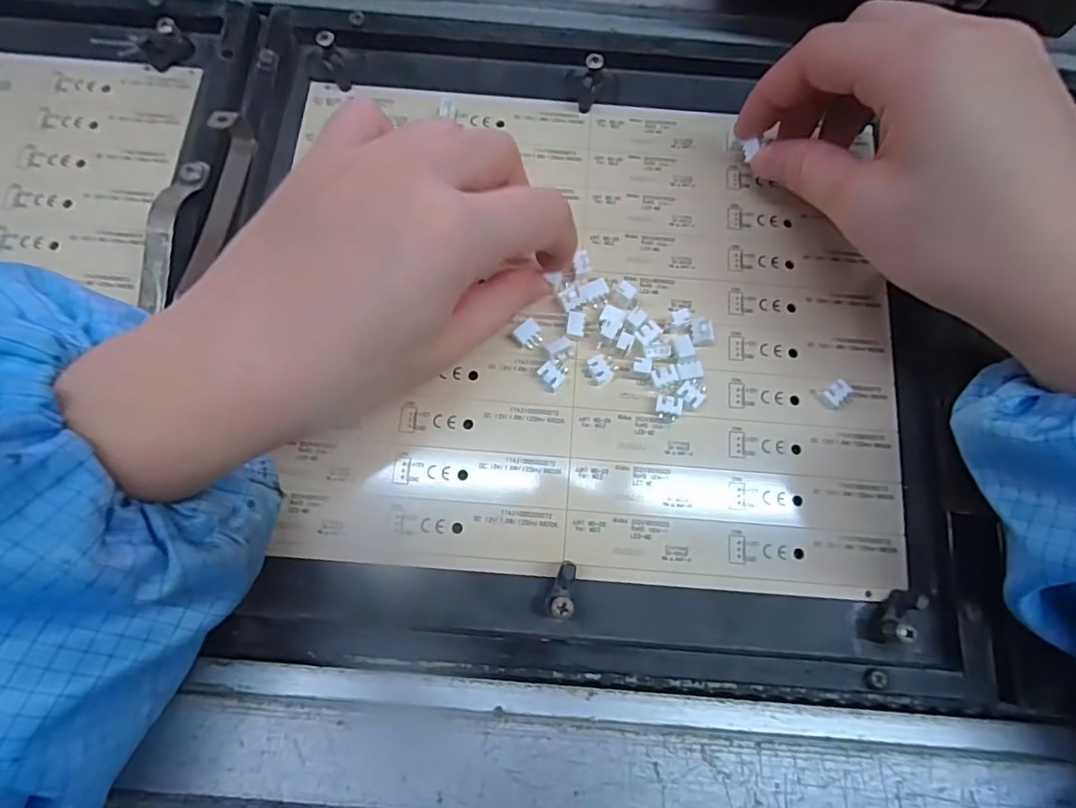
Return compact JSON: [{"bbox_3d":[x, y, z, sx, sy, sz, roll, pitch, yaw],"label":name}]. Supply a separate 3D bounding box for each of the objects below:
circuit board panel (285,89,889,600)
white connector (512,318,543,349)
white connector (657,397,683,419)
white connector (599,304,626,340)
[{"bbox_3d":[0.027,-0.036,0.228,0.233,0.009,0.207,4,77,0],"label":"circuit board panel"},{"bbox_3d":[-0.004,-0.028,0.224,0.009,0.007,0.011,44,80,9],"label":"white connector"},{"bbox_3d":[0.052,0.002,0.220,0.010,0.005,0.008,6,76,1],"label":"white connector"},{"bbox_3d":[0.029,-0.033,0.223,0.009,0.004,0.014,19,77,4],"label":"white connector"}]

